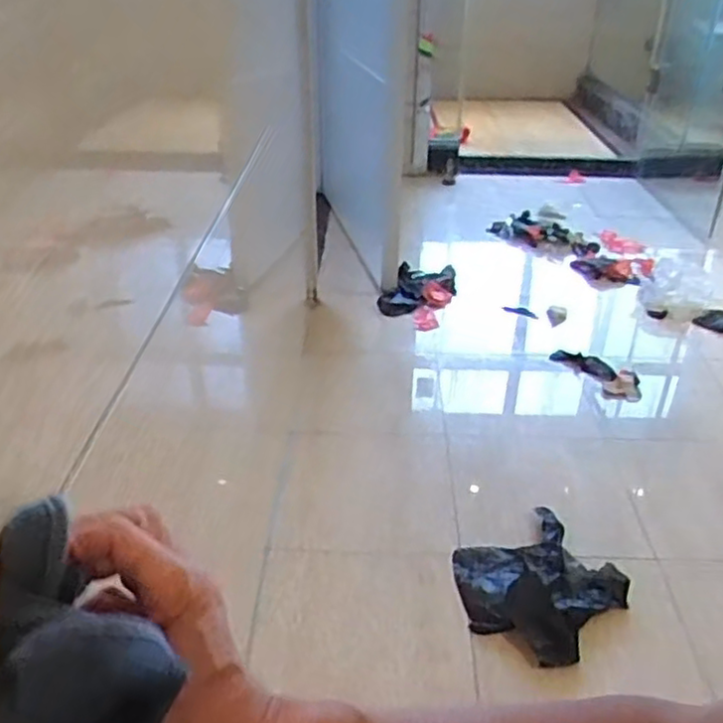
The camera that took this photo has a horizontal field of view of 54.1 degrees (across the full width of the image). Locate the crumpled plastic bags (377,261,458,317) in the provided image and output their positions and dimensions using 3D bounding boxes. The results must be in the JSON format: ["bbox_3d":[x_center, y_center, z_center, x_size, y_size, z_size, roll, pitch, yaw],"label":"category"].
[{"bbox_3d":[0.150,-0.191,1.909,0.188,0.066,0.258,13,35,18],"label":"crumpled plastic bags"}]

